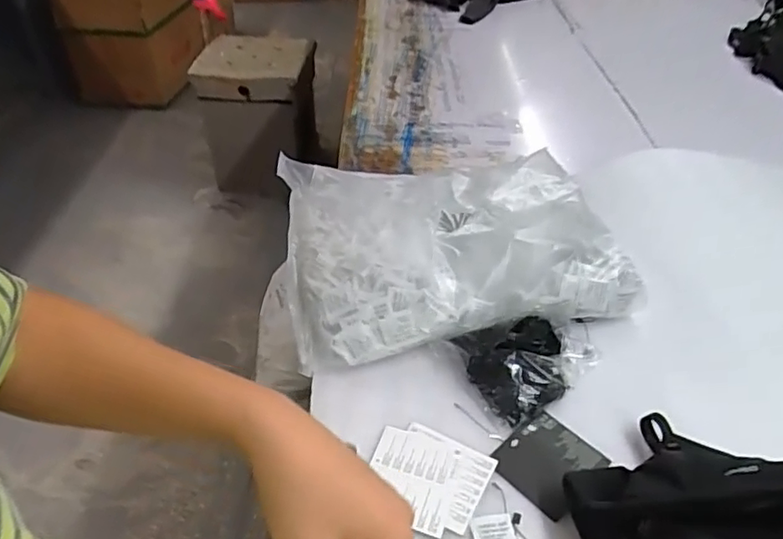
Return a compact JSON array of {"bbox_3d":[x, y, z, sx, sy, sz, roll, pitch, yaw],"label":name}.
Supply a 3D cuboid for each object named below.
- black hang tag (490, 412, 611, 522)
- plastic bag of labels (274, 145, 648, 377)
[{"bbox_3d":[0.161,0.196,0.604,0.093,0.007,0.087,-32,50,-32],"label":"black hang tag"},{"bbox_3d":[0.074,-0.055,0.805,0.438,0.075,0.352,-7,41,-9],"label":"plastic bag of labels"}]

